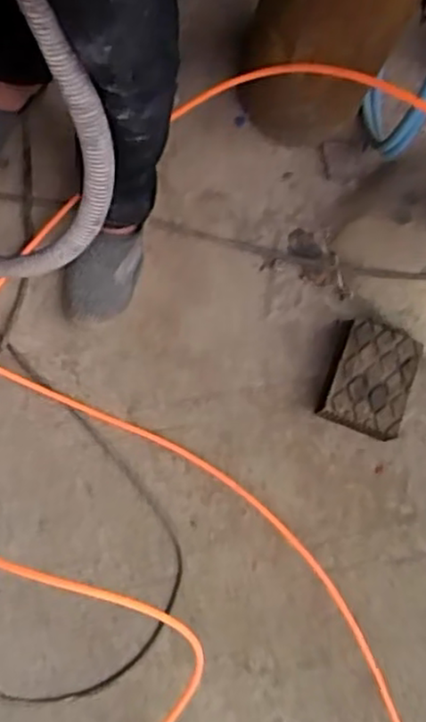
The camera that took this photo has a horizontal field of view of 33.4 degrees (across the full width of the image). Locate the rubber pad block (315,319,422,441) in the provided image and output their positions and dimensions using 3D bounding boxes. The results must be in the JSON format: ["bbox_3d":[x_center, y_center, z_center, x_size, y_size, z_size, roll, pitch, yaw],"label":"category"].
[{"bbox_3d":[0.273,0.031,1.228,0.136,0.073,0.194,23,73,-2],"label":"rubber pad block"}]

